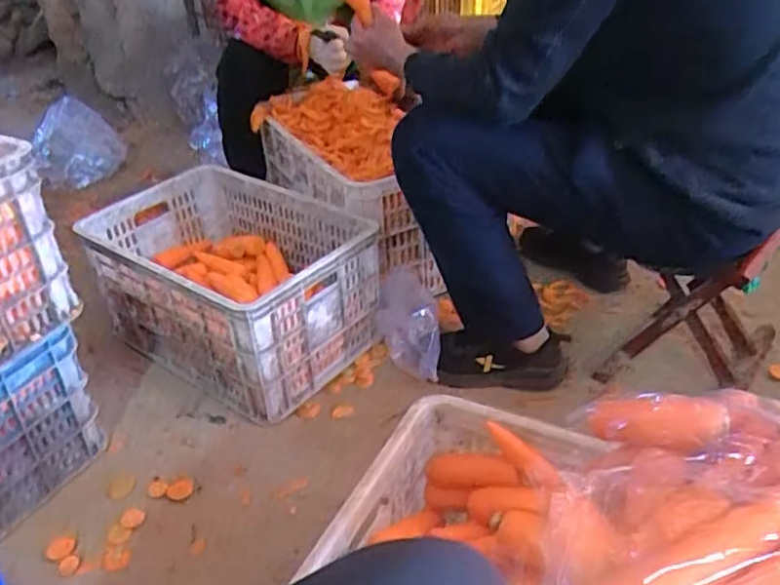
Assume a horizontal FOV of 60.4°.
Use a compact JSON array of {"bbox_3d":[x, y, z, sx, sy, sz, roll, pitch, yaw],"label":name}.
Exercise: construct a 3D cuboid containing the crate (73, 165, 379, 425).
[{"bbox_3d":[-0.319,-0.028,1.357,0.549,0.252,0.353,20,41,31],"label":"crate"}]

